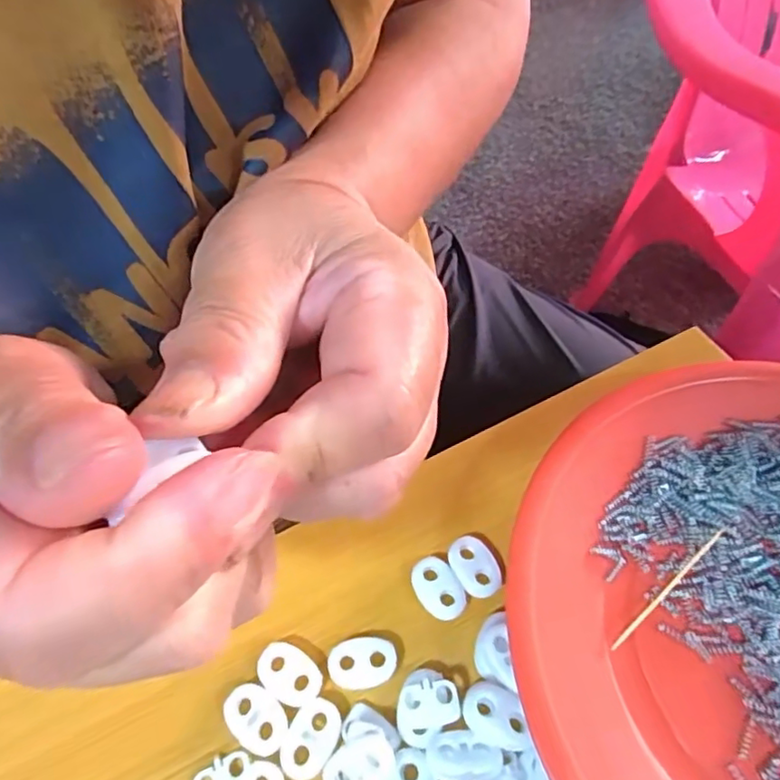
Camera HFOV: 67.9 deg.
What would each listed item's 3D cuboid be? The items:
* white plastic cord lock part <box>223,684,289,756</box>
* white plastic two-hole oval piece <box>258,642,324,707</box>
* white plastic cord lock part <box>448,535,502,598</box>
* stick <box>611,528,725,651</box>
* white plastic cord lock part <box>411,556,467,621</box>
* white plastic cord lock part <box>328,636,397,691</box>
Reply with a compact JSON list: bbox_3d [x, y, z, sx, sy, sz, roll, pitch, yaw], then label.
[{"bbox_3d":[-0.043,0.104,0.182,0.023,0.004,0.015,36,66,24],"label":"white plastic cord lock part"},{"bbox_3d":[-0.034,0.093,0.189,0.023,0.004,0.015,29,63,22],"label":"white plastic two-hole oval piece"},{"bbox_3d":[0.030,0.063,0.207,0.015,0.004,0.022,-27,58,-13],"label":"white plastic cord lock part"},{"bbox_3d":[0.097,0.068,0.201,0.059,0.004,0.004,-39,62,-20],"label":"stick"},{"bbox_3d":[0.016,0.070,0.204,0.015,0.004,0.022,-25,58,-12],"label":"white plastic cord lock part"},{"bbox_3d":[-0.009,0.090,0.191,0.022,0.004,0.015,-9,56,-1],"label":"white plastic cord lock part"}]

